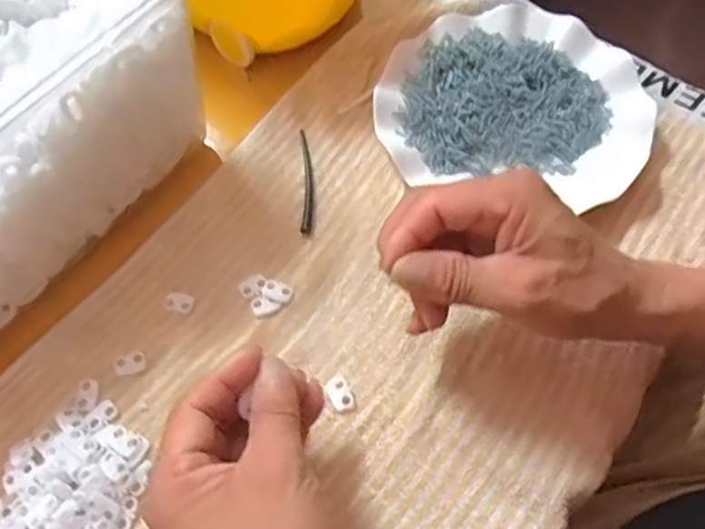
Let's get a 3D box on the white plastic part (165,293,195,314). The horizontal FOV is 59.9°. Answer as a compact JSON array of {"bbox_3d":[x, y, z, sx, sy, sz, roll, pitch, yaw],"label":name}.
[{"bbox_3d":[-0.108,0.023,0.383,0.018,0.004,0.012,13,63,9],"label":"white plastic part"}]

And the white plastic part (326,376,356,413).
[{"bbox_3d":[-0.007,0.074,0.352,0.013,0.004,0.021,-22,63,-9],"label":"white plastic part"}]

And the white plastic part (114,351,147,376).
[{"bbox_3d":[-0.133,0.059,0.365,0.018,0.004,0.012,-20,63,-8],"label":"white plastic part"}]

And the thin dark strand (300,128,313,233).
[{"bbox_3d":[-0.032,-0.059,0.422,0.008,0.004,0.085,-3,62,1],"label":"thin dark strand"}]

